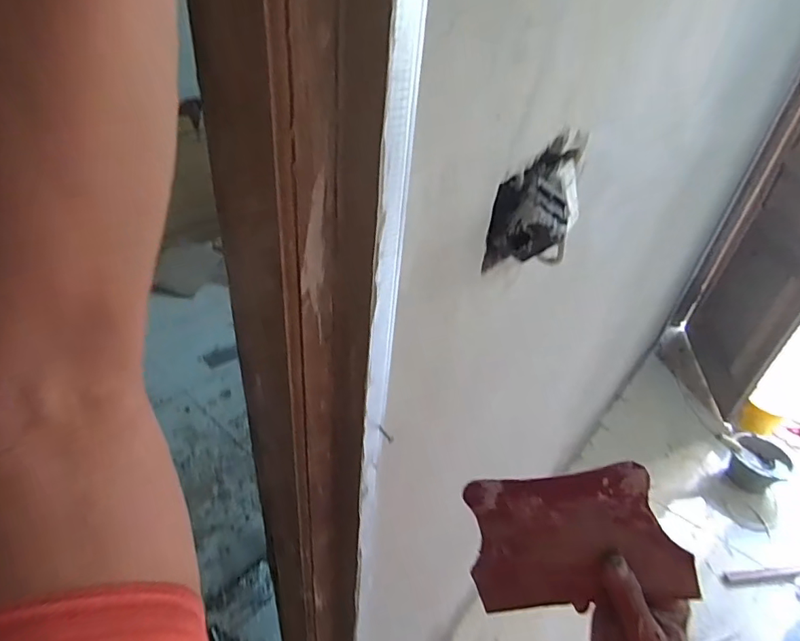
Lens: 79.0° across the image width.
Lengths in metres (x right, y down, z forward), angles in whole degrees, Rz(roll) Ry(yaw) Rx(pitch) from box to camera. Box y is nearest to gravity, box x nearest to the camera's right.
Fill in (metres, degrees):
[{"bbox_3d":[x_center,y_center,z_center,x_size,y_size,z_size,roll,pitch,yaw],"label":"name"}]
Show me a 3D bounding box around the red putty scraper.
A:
[{"bbox_3d":[0.136,0.179,0.391,0.163,0.131,0.010,-15,16,20],"label":"red putty scraper"}]

